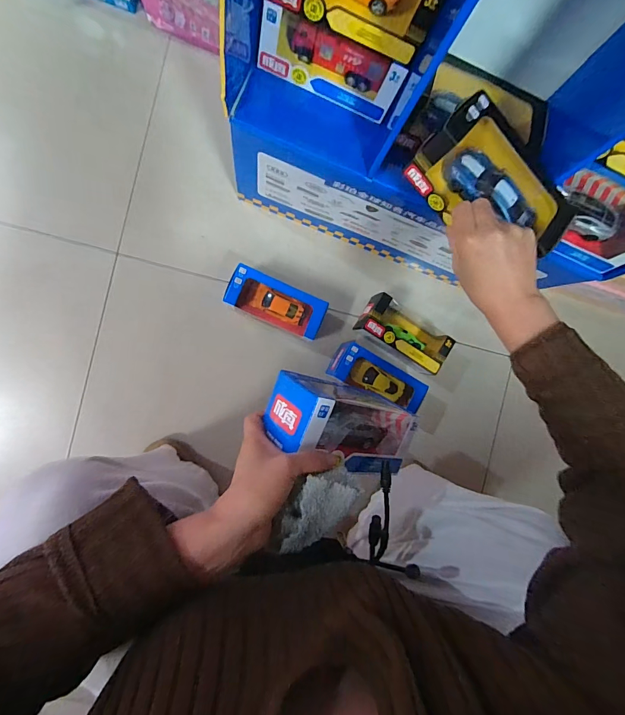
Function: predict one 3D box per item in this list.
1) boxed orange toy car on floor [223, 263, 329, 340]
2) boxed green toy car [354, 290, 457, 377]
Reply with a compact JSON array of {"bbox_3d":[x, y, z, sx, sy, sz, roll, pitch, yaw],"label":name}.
[{"bbox_3d":[-0.065,-0.096,0.661,0.165,0.080,0.072,23,90,-9],"label":"boxed orange toy car on floor"},{"bbox_3d":[0.175,-0.052,0.700,0.171,0.074,0.098,34,89,-9],"label":"boxed green toy car"}]

